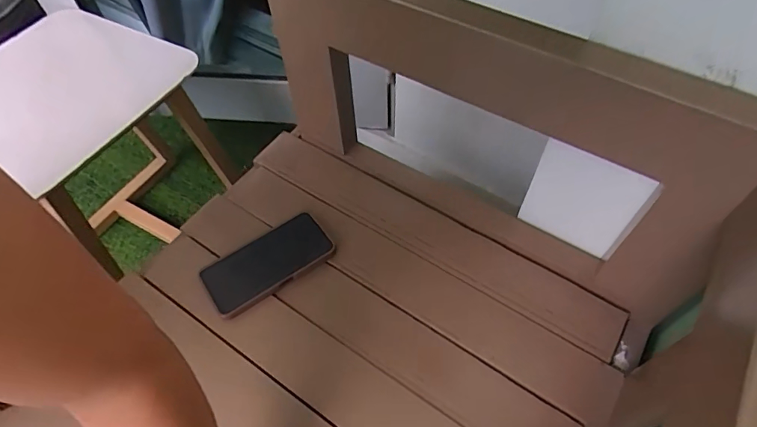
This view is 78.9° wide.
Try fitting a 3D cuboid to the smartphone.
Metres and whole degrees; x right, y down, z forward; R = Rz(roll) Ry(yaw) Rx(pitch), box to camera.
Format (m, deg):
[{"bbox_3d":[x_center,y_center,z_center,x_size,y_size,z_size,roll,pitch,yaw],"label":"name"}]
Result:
[{"bbox_3d":[-0.146,0.062,0.605,0.161,0.012,0.088,-31,60,-17],"label":"smartphone"}]

